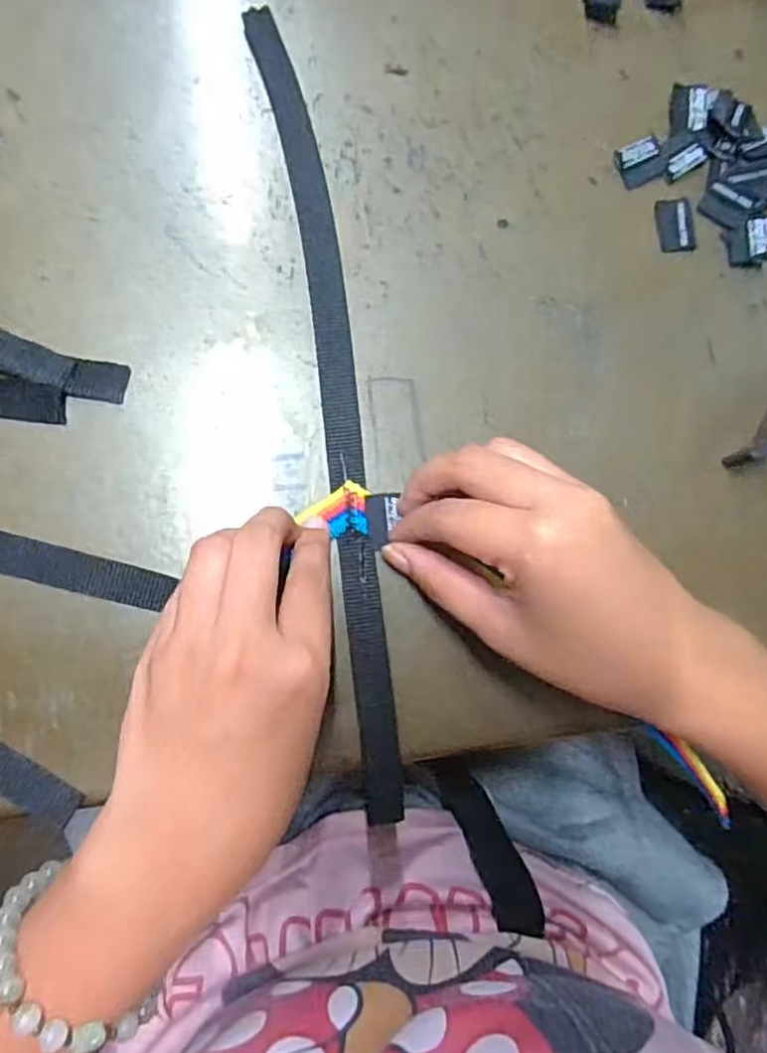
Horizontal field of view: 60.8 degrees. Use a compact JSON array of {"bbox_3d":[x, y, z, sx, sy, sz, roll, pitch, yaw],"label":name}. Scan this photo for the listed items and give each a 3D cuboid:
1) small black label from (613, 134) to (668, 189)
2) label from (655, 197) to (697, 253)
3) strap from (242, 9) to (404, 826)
[{"bbox_3d":[0.129,-0.181,0.325,0.025,0.004,0.020,-25,90,-10],"label":"small black label"},{"bbox_3d":[0.145,-0.150,0.324,0.018,0.004,0.026,-9,88,-9],"label":"label"},{"bbox_3d":[-0.022,-0.054,0.293,0.025,0.004,0.362,-7,86,-9],"label":"strap"}]

